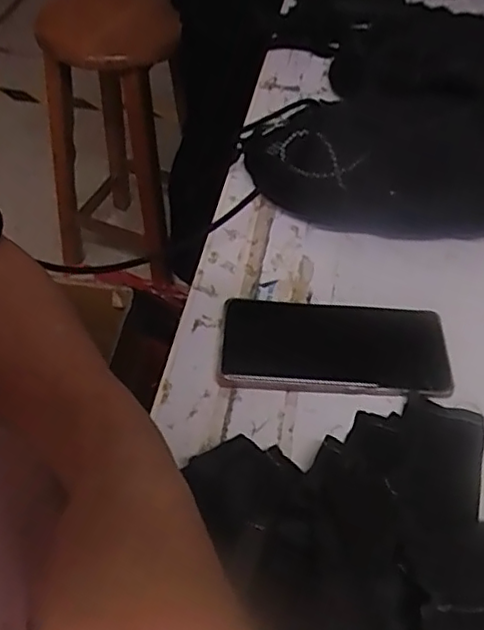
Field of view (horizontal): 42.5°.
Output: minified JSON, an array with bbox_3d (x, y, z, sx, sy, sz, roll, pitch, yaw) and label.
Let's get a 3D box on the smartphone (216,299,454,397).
[{"bbox_3d":[0.064,0.022,0.447,0.157,0.016,0.075,4,50,1],"label":"smartphone"}]

